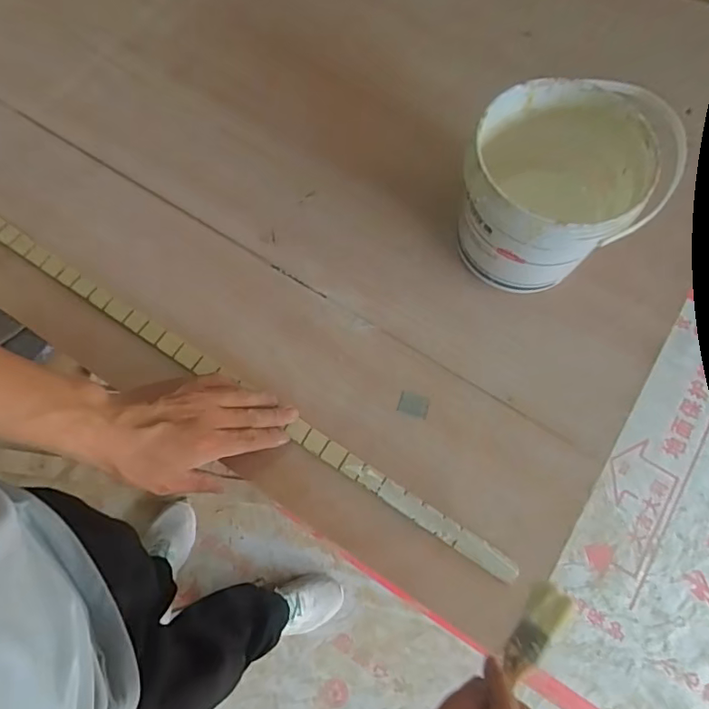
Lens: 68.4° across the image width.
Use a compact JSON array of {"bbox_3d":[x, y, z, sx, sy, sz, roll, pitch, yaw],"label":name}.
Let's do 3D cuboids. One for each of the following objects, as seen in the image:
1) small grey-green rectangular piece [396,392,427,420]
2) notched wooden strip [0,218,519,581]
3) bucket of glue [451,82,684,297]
[{"bbox_3d":[0.060,0.051,0.529,0.029,0.004,0.022,17,72,5],"label":"small grey-green rectangular piece"},{"bbox_3d":[-0.137,0.021,0.519,0.659,0.010,0.021,32,73,9],"label":"notched wooden strip"},{"bbox_3d":[0.187,-0.157,0.532,0.163,0.152,0.162,0,71,-1],"label":"bucket of glue"}]

